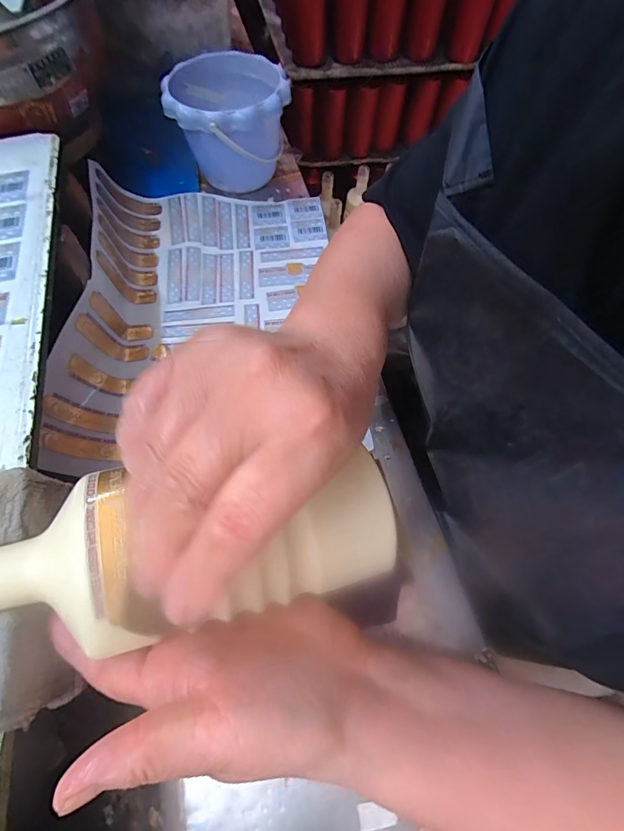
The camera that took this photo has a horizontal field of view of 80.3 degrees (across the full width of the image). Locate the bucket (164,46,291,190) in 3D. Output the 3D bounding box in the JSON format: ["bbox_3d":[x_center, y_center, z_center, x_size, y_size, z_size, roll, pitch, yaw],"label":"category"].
[{"bbox_3d":[-0.107,-0.386,0.502,0.148,0.114,0.146,1,63,-2],"label":"bucket"}]

